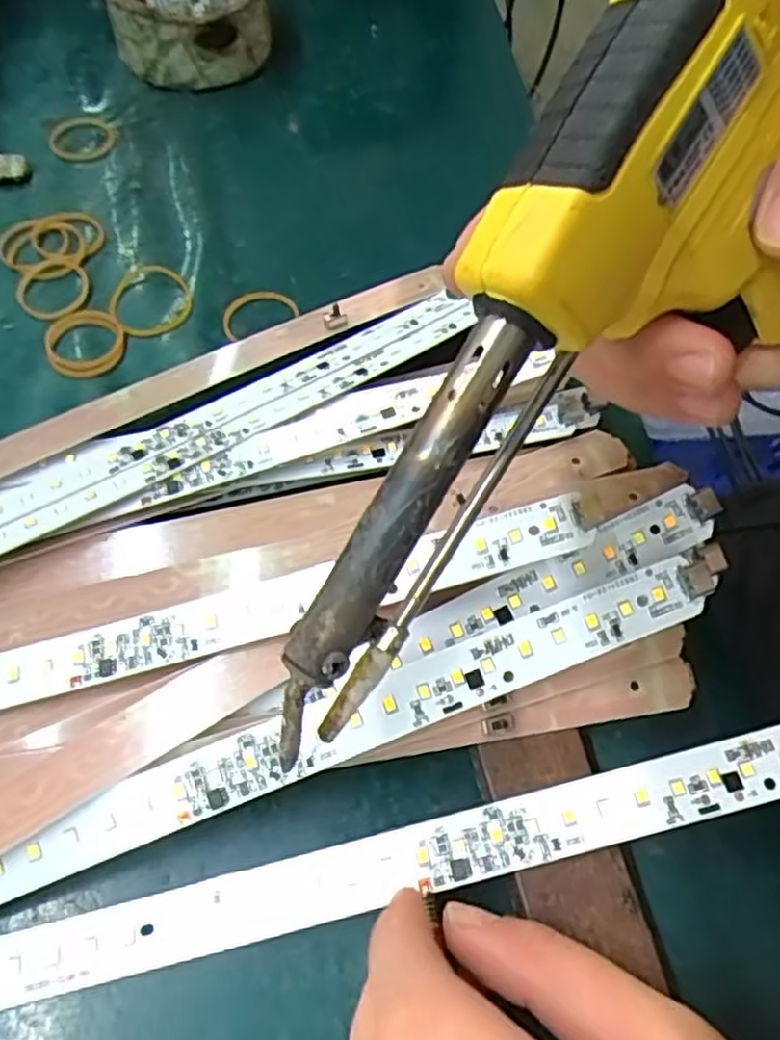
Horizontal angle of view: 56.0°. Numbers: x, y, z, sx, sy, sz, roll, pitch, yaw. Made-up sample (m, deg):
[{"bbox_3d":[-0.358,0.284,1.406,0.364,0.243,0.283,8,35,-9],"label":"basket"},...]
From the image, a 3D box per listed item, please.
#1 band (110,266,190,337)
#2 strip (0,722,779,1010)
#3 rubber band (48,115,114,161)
[{"bbox_3d":[-0.103,-0.094,0.313,0.033,0.005,0.039,-4,61,-5],"label":"band"},{"bbox_3d":[0.018,0.086,0.192,0.278,0.006,0.018,-15,63,0],"label":"strip"},{"bbox_3d":[-0.154,-0.191,0.367,0.032,0.004,0.035,-9,62,-6],"label":"rubber band"}]

